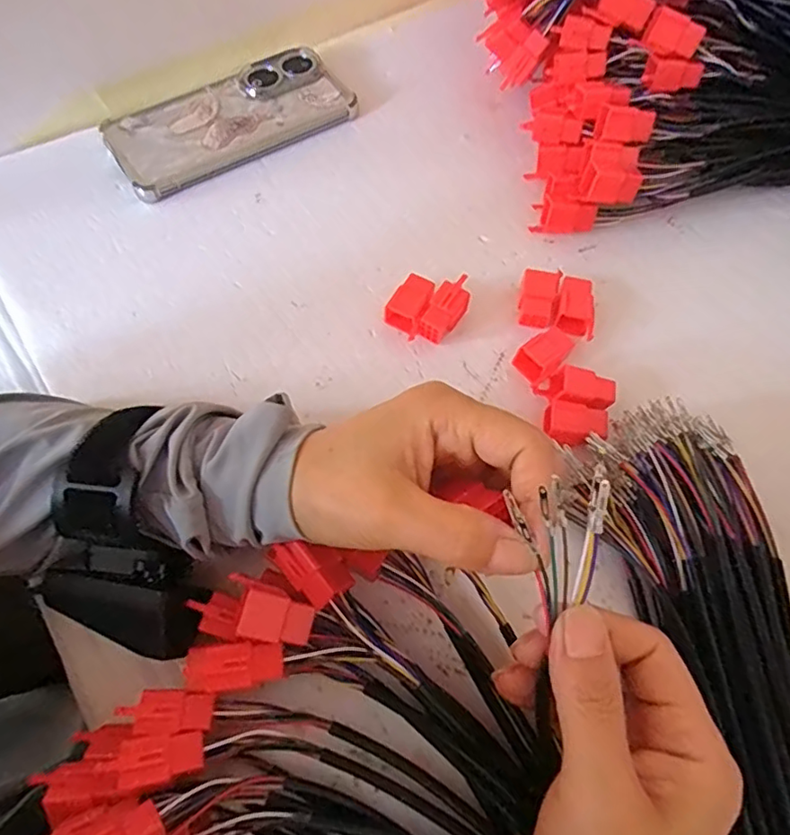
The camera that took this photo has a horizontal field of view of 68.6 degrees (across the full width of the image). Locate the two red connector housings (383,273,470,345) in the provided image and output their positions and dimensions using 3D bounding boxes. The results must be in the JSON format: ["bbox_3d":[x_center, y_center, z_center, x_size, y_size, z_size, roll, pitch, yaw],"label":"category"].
[{"bbox_3d":[0.018,-0.063,0.333,0.036,0.021,0.041,35,69,14],"label":"two red connector housings"}]

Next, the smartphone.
[{"bbox_3d":[-0.113,-0.204,0.399,0.158,0.018,0.071,-29,69,-14],"label":"smartphone"}]

